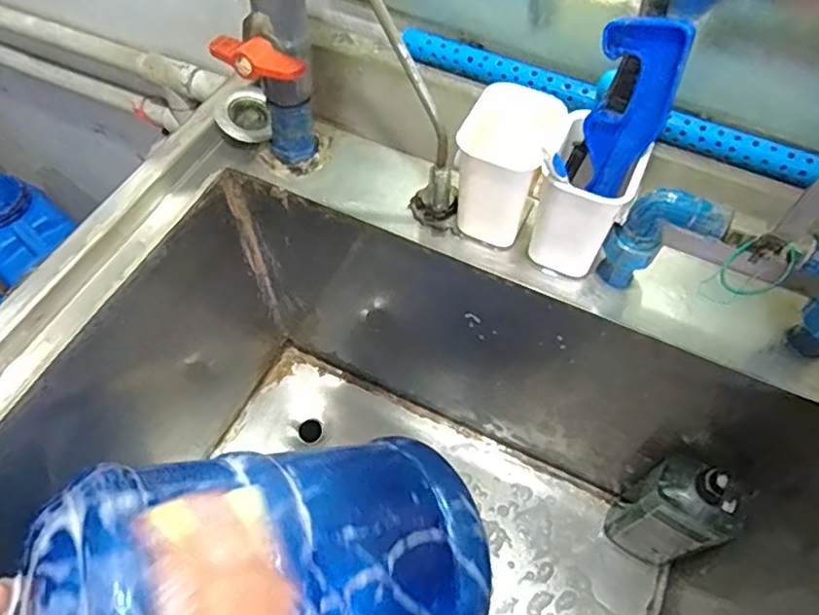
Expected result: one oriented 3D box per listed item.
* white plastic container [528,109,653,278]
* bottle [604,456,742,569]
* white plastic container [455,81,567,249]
[{"bbox_3d":[0.143,-0.088,0.511,0.073,0.107,0.078,23,61,13],"label":"white plastic container"},{"bbox_3d":[0.293,0.240,0.688,0.051,0.258,0.096,-38,66,-21],"label":"bottle"},{"bbox_3d":[0.083,-0.120,0.535,0.076,0.119,0.083,24,61,13],"label":"white plastic container"}]

